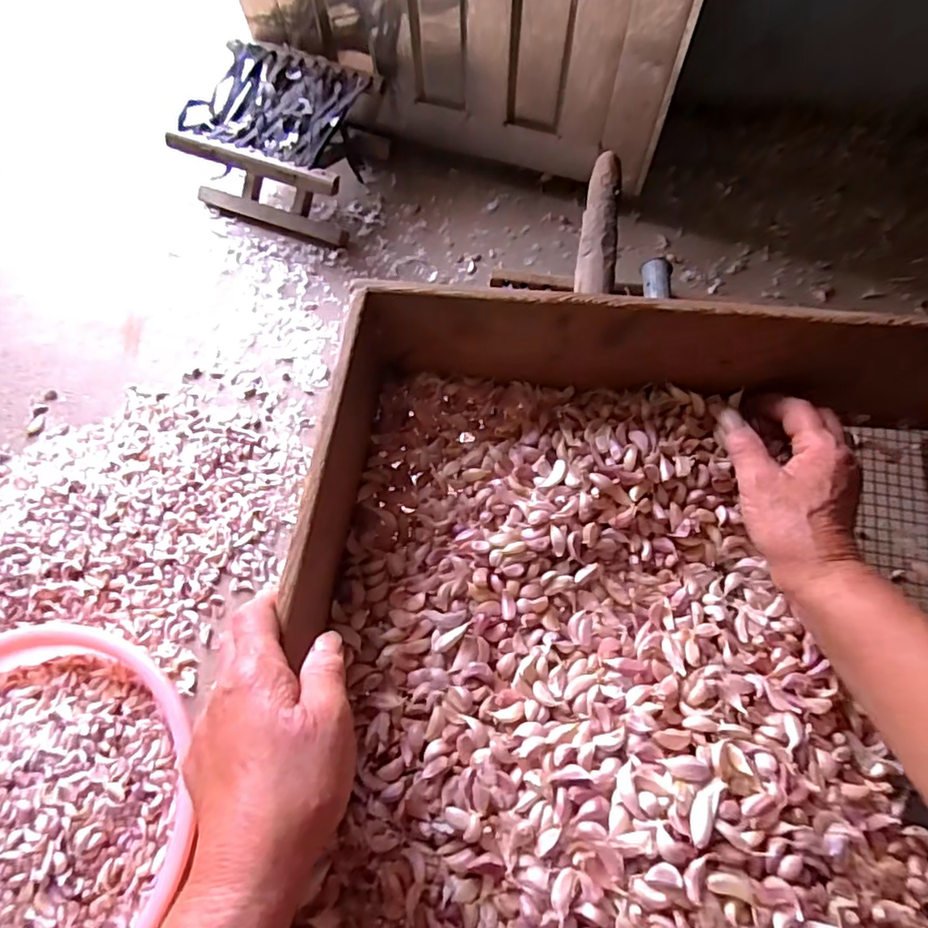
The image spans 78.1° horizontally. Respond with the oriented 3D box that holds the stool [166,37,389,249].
[{"bbox_3d":[-0.280,-0.517,0.928,0.247,0.153,0.233,17,70,8],"label":"stool"}]

